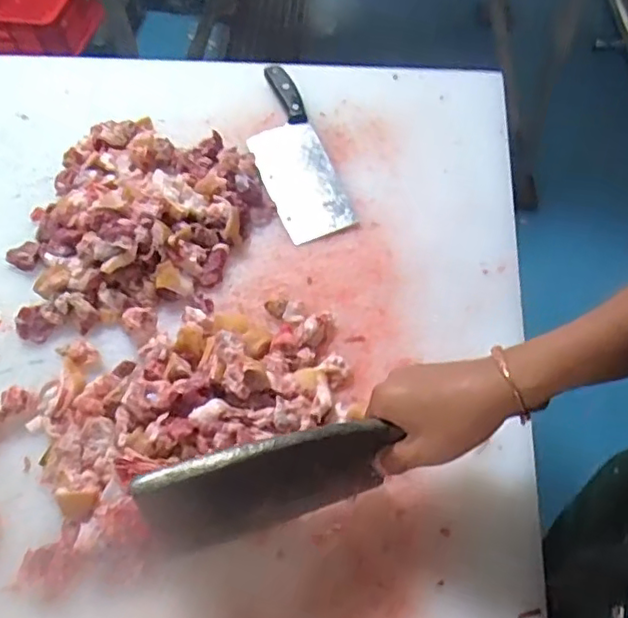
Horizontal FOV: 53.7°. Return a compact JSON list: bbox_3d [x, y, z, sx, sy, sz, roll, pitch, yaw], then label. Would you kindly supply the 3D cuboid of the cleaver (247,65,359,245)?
[{"bbox_3d":[-0.034,-0.207,0.796,0.086,0.028,0.280,-17,58,-9],"label":"cleaver"}]

